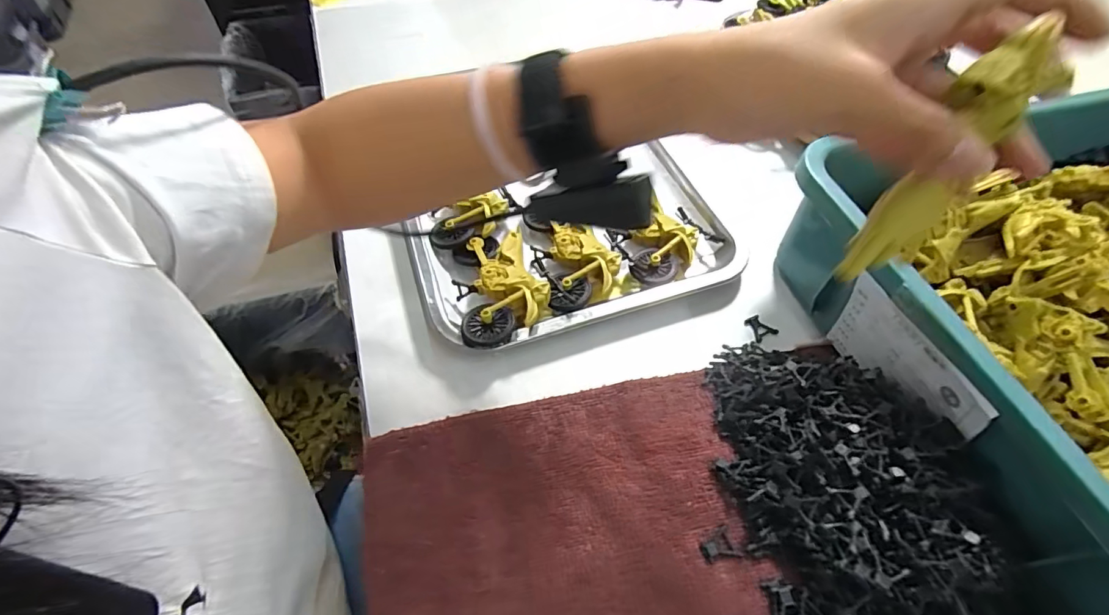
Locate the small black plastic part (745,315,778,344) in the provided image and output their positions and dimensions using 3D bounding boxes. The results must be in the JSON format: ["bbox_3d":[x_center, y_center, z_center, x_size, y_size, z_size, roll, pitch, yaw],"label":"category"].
[{"bbox_3d":[0.159,0.016,0.378,0.020,0.004,0.021,-26,60,-18],"label":"small black plastic part"}]

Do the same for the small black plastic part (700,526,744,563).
[{"bbox_3d":[0.096,0.139,0.282,0.021,0.004,0.017,-20,58,-15],"label":"small black plastic part"}]

